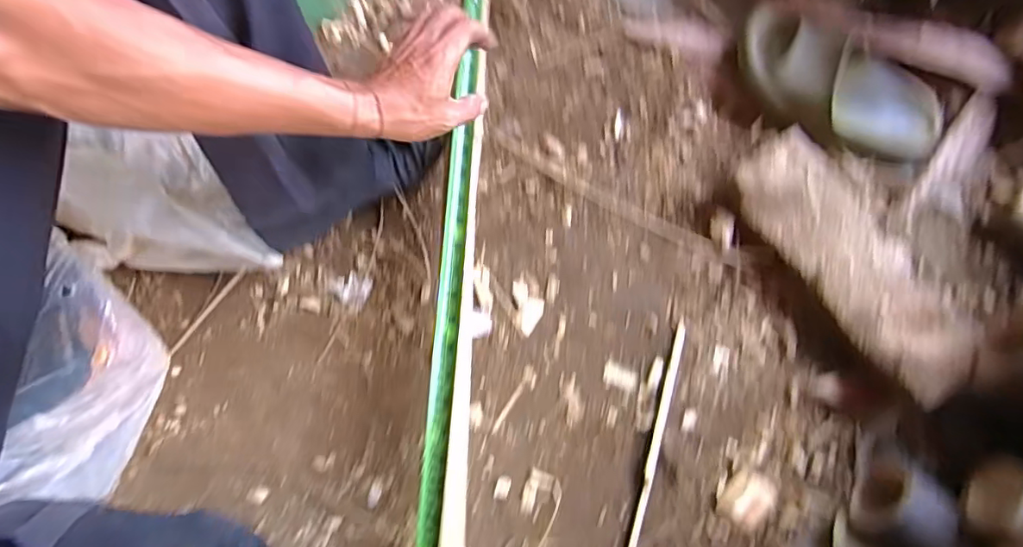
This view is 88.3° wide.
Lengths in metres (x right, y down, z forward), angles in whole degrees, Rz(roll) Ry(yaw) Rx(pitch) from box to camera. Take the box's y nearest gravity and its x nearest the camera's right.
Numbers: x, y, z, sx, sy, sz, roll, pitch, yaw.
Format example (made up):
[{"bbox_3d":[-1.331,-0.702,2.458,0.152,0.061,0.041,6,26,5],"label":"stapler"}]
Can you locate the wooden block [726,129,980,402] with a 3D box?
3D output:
[{"bbox_3d":[0.358,-0.017,0.560,0.124,0.070,0.286,-38,82,-7],"label":"wooden block"}]

